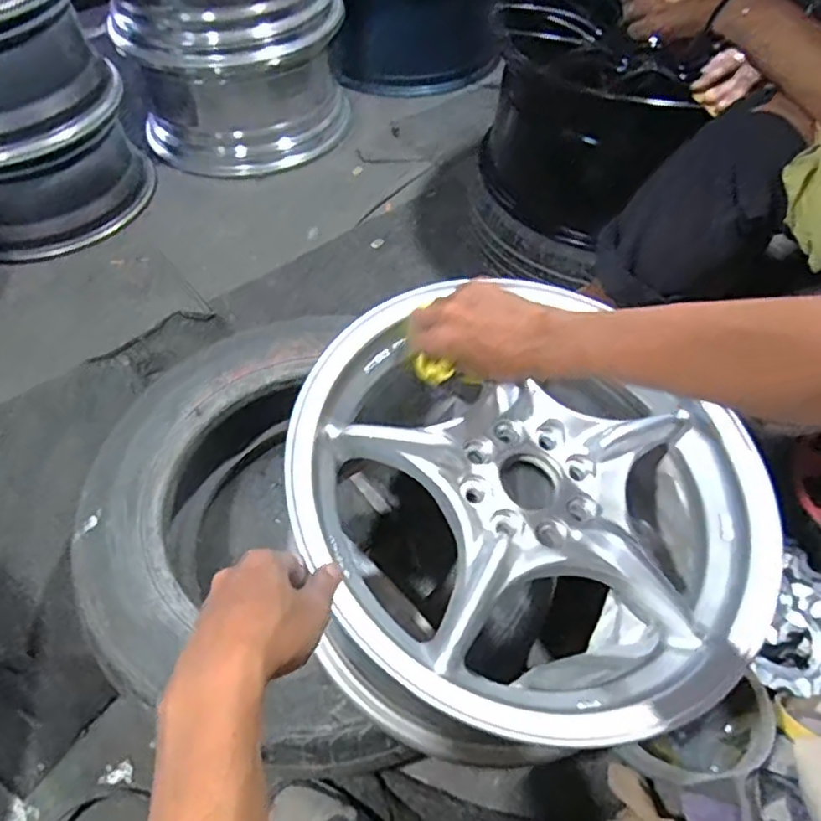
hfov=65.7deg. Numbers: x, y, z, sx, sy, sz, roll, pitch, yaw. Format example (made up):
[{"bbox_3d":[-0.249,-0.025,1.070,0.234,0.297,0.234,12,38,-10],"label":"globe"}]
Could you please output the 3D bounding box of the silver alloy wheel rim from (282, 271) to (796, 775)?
[{"bbox_3d":[0.101,0.079,0.560,0.389,0.163,0.385,0,53,0],"label":"silver alloy wheel rim"}]

